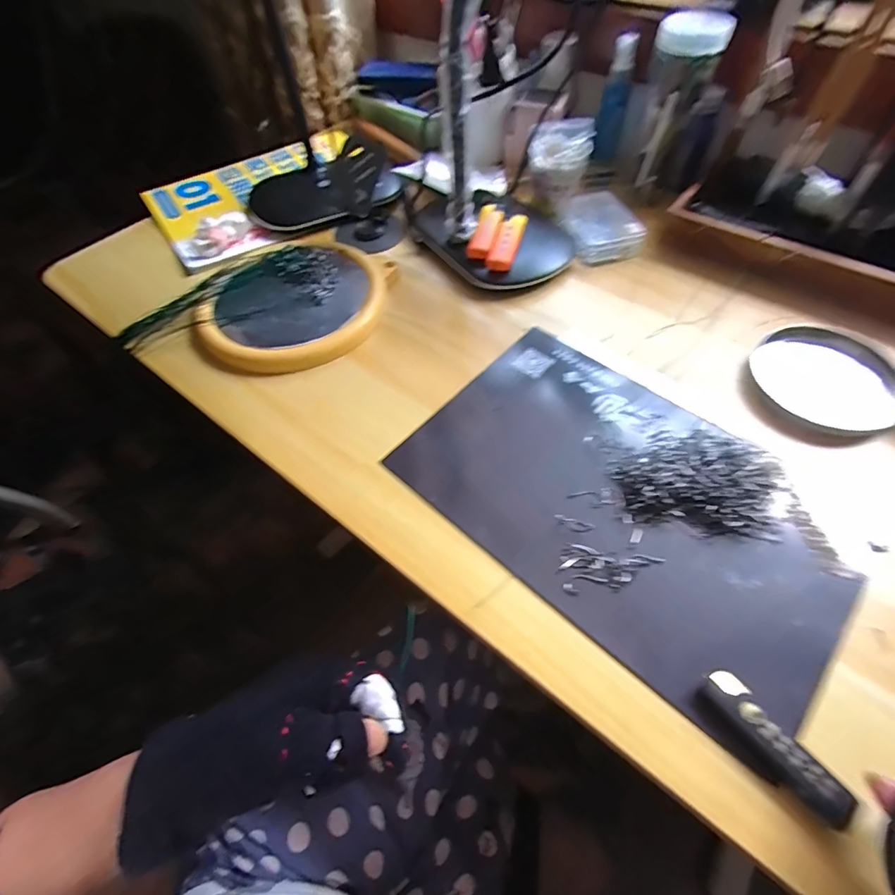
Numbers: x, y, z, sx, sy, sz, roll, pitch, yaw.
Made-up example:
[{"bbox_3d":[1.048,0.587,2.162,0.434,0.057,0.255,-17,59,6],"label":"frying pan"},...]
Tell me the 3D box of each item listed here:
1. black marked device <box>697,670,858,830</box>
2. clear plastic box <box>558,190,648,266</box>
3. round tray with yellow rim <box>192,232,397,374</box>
[{"bbox_3d":[0.171,0.156,0.241,0.019,0.013,0.076,-34,62,-17],"label":"black marked device"},{"bbox_3d":[0.170,-0.243,0.501,0.070,0.030,0.095,-7,57,0],"label":"clear plastic box"},{"bbox_3d":[-0.145,-0.144,0.459,0.158,0.029,0.185,30,64,21],"label":"round tray with yellow rim"}]

